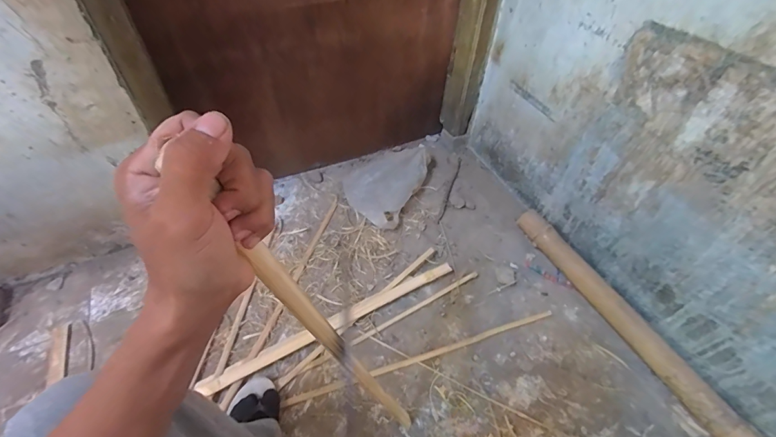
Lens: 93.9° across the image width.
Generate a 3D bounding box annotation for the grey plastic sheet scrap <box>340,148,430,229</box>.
[{"bbox_3d":[-0.015,-0.117,1.116,0.216,0.080,0.283,25,53,18],"label":"grey plastic sheet scrap"}]

